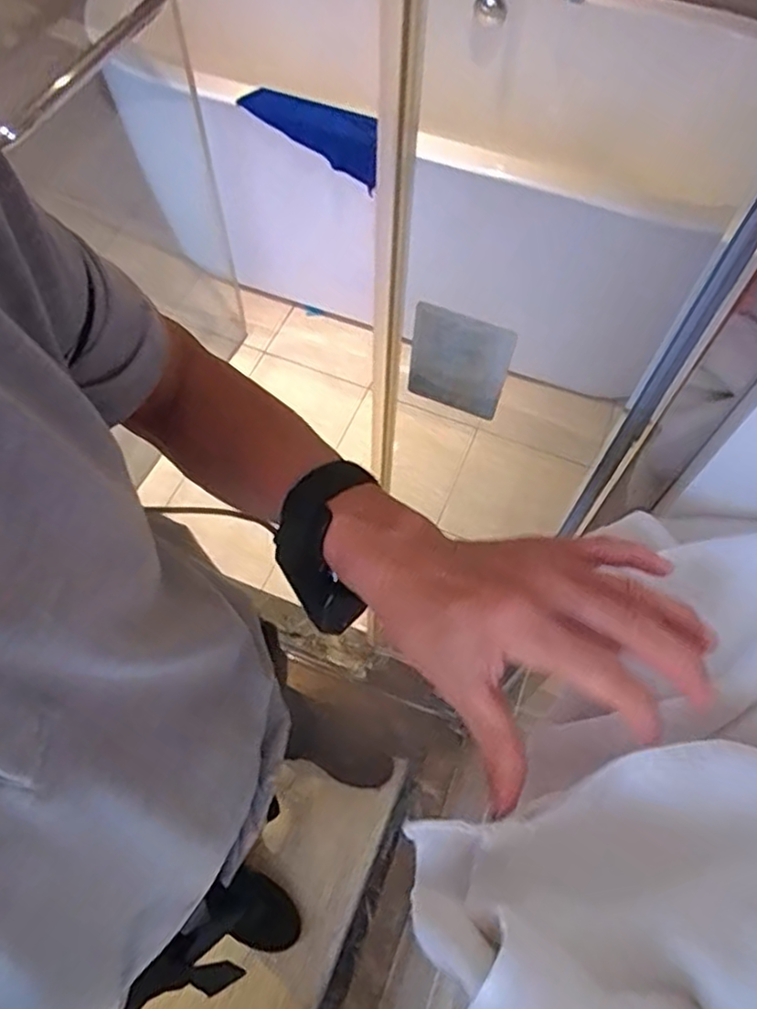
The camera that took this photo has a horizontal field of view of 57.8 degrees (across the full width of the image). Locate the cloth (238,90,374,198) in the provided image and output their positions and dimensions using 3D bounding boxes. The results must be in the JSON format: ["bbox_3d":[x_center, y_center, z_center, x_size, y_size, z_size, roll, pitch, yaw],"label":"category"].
[{"bbox_3d":[-0.110,-0.669,1.224,0.274,0.089,0.058,24,63,-6],"label":"cloth"}]

